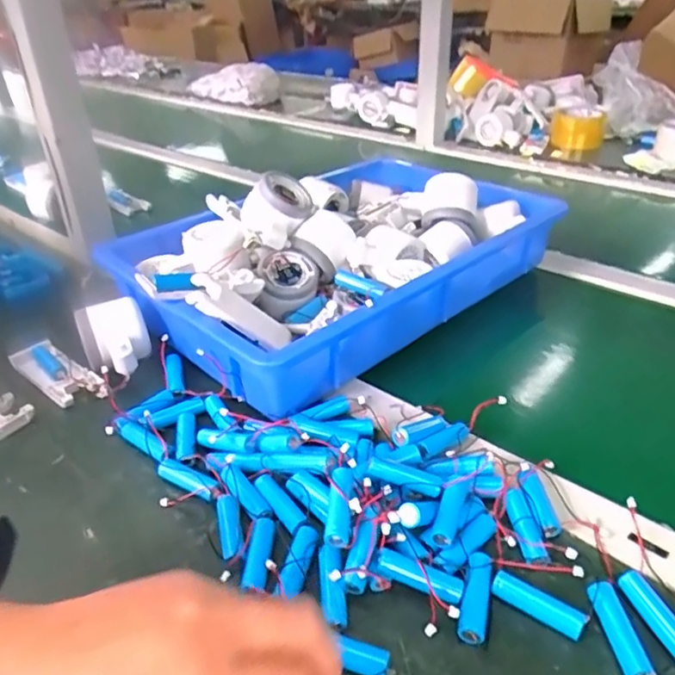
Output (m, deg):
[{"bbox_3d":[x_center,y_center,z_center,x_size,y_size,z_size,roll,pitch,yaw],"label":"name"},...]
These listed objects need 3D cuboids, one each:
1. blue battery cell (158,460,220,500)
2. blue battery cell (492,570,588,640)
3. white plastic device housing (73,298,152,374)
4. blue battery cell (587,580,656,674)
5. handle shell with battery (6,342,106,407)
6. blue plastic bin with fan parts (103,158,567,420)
[{"bbox_3d":[-0.106,0.102,0.420,0.053,0.014,0.014,18,38,27],"label":"blue battery cell"},{"bbox_3d":[0.113,0.151,0.332,0.051,0.013,0.012,21,40,31],"label":"blue battery cell"},{"bbox_3d":[-0.195,0.004,0.521,0.055,0.051,0.059,-16,36,-20],"label":"white plastic device housing"},{"bbox_3d":[0.151,0.158,0.317,0.015,0.012,0.050,-5,33,-4],"label":"blue battery cell"},{"bbox_3d":[-0.255,0.033,0.534,0.116,0.016,0.041,26,43,36],"label":"handle shell with battery"},{"bbox_3d":[0.011,-0.103,0.616,0.437,0.111,0.286,-26,40,-31],"label":"blue plastic bin with fan parts"}]

